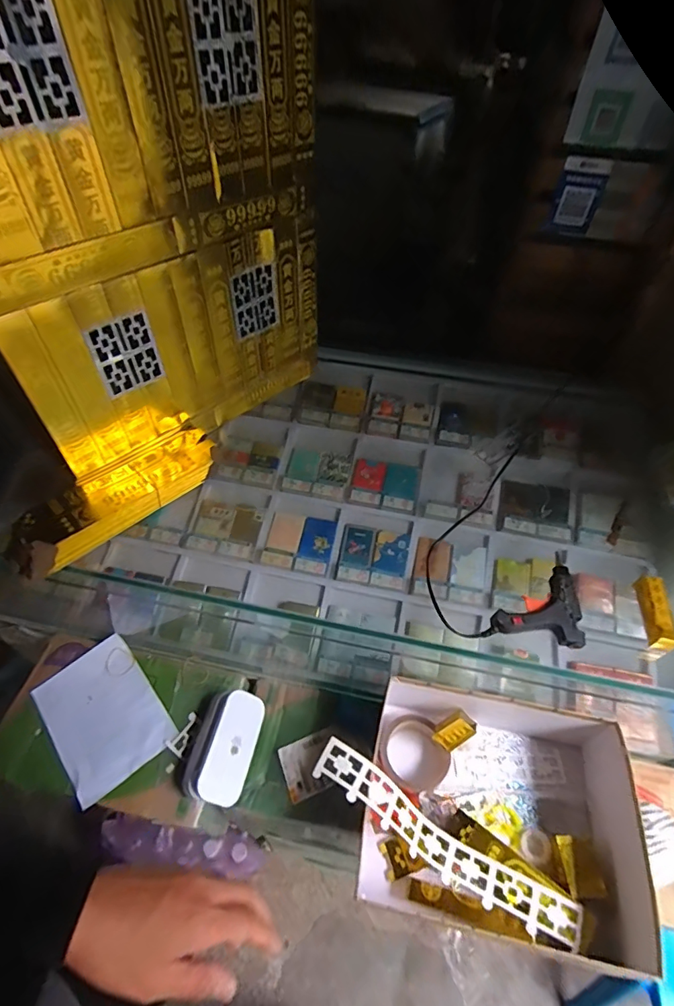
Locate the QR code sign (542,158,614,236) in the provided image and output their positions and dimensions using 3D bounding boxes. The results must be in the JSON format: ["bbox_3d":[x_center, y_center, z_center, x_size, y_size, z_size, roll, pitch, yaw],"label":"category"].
[{"bbox_3d":[0.450,-0.571,0.865,0.081,0.125,0.010,13,54,7],"label":"QR code sign"}]

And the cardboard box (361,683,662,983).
[{"bbox_3d":[0.182,0.389,0.603,0.363,0.123,0.256,12,51,9],"label":"cardboard box"}]

